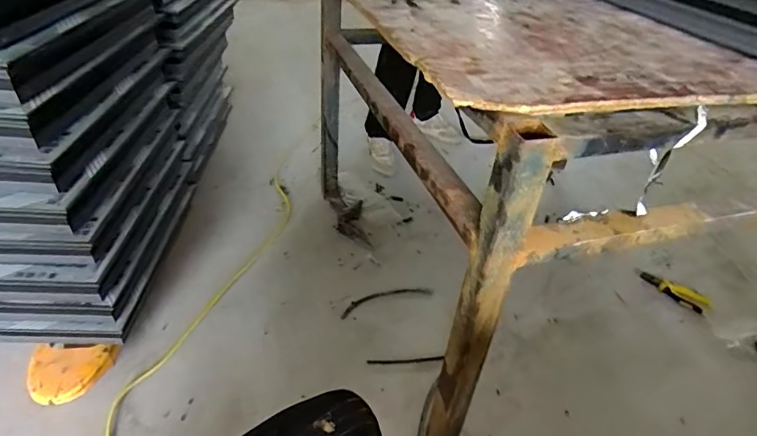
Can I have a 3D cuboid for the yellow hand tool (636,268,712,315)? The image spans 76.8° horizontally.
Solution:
[{"bbox_3d":[0.870,0.212,1.416,0.203,0.033,0.056,33,46,30],"label":"yellow hand tool"}]

